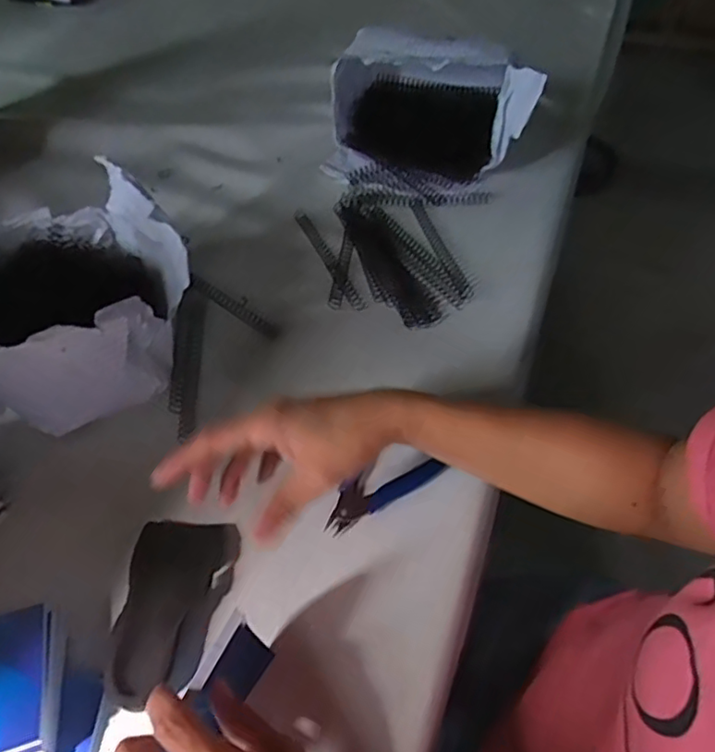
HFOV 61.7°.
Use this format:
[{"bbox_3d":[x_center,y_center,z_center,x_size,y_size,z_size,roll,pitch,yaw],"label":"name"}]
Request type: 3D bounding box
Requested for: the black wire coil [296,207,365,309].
[{"bbox_3d":[-0.031,-0.125,0.617,0.013,0.009,0.159,-23,55,-14],"label":"black wire coil"}]

